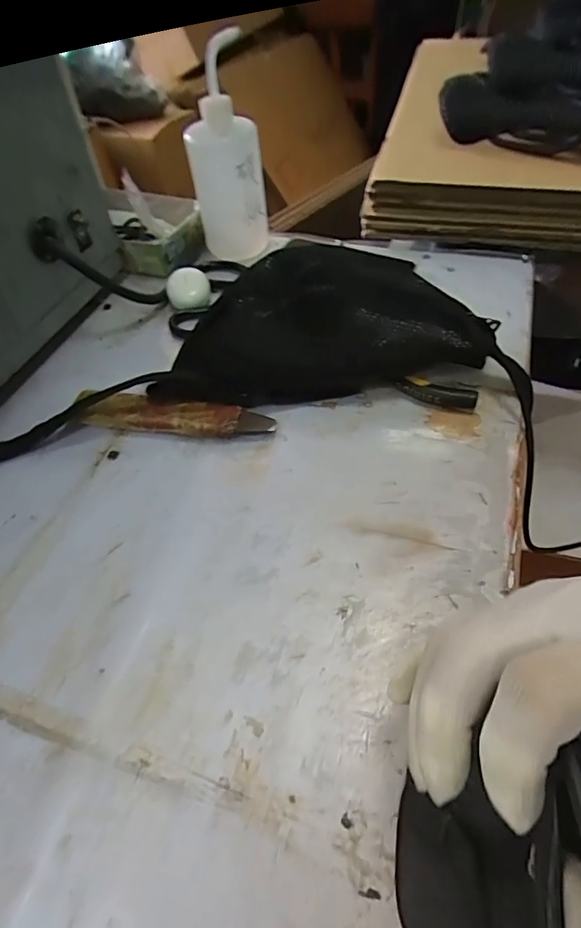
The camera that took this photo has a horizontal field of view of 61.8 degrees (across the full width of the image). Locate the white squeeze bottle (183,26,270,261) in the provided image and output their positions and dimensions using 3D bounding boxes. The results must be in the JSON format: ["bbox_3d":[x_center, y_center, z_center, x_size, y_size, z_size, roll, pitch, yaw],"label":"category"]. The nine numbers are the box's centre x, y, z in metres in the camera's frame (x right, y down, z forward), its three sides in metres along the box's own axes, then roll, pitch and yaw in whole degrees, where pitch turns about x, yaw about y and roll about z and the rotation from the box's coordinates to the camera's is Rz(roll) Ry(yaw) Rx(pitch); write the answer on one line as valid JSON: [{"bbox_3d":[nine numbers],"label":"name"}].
[{"bbox_3d":[-0.073,-0.340,0.547,0.078,0.185,0.061,-15,51,-8],"label":"white squeeze bottle"}]

